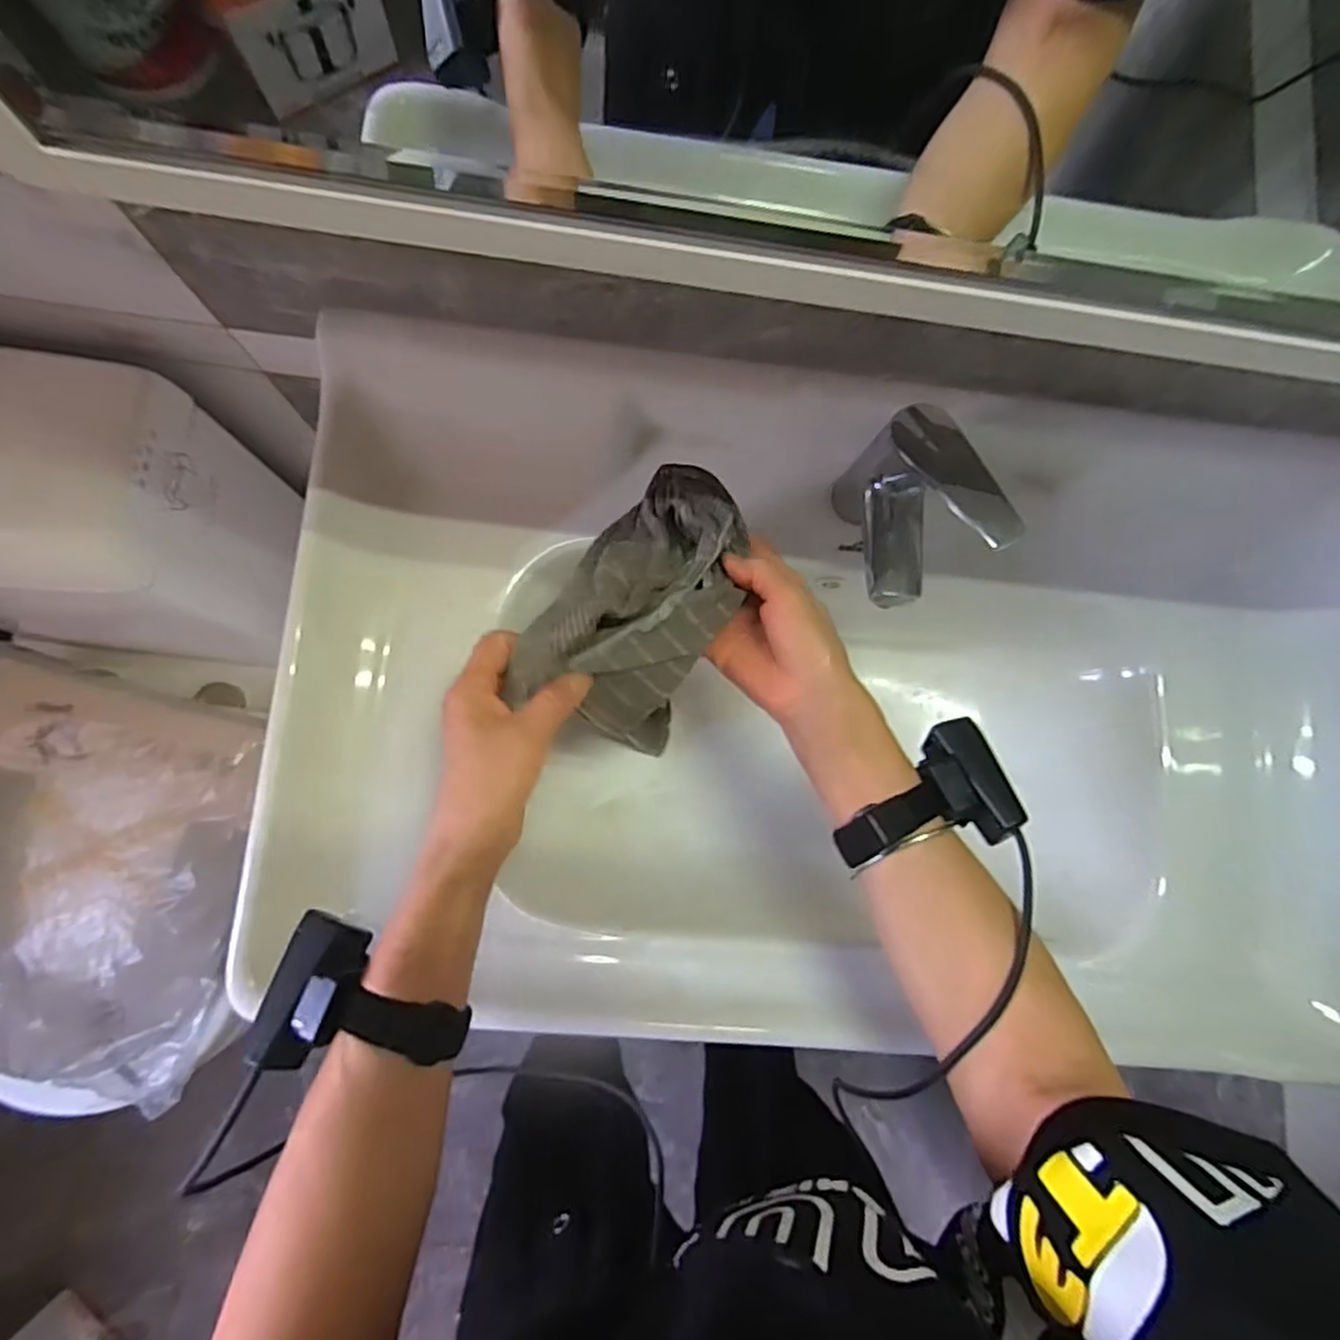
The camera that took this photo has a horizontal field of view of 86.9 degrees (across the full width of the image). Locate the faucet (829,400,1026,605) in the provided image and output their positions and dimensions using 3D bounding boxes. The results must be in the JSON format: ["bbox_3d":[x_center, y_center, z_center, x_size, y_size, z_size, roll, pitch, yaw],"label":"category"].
[{"bbox_3d":[0.169,-0.101,0.500,0.081,0.137,0.122,0,82,-6],"label":"faucet"}]

